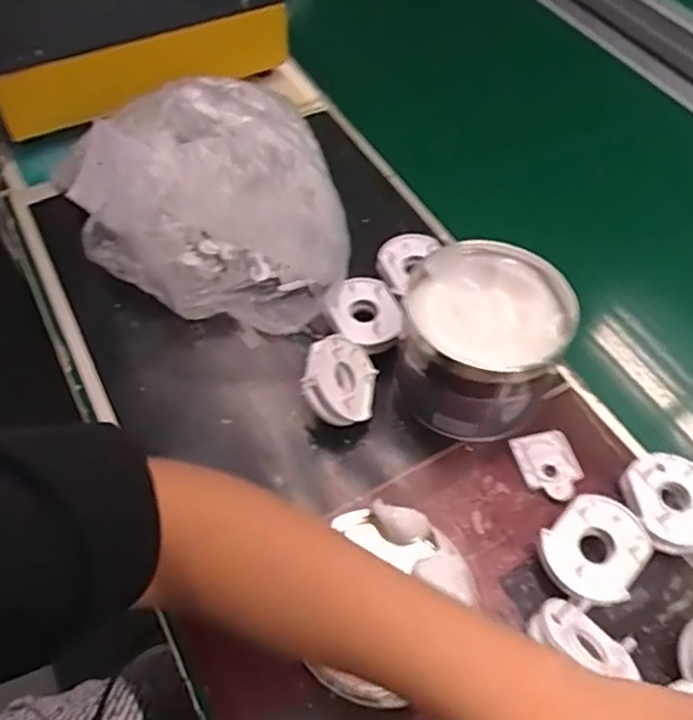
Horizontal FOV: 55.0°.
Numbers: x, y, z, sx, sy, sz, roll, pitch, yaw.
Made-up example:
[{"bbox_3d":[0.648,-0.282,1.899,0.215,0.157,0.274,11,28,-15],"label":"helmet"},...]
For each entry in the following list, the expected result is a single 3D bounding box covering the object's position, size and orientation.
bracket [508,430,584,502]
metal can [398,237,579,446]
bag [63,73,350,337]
[{"bbox_3d":[0.162,0.085,0.529,0.046,0.009,0.056,-11,55,-8],"label":"bracket"},{"bbox_3d":[0.111,-0.014,0.544,0.125,0.099,0.129,0,55,0],"label":"metal can"},{"bbox_3d":[-0.130,-0.138,0.621,0.232,0.123,0.260,-15,56,-11],"label":"bag"}]

